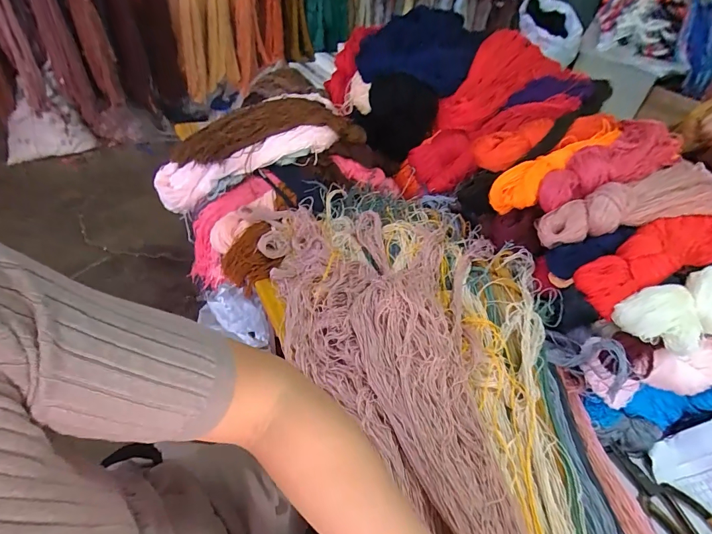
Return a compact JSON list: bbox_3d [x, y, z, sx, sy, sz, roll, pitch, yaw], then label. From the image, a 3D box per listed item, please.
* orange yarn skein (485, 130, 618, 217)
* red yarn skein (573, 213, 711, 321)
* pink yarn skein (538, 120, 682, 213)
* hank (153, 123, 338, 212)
[{"bbox_3d":[0.340,-0.166,0.615,0.259,0.063,0.060,-30,50,-7],"label":"orange yarn skein"},{"bbox_3d":[0.454,-0.016,0.539,0.304,0.079,0.077,-11,45,-20],"label":"red yarn skein"},{"bbox_3d":[0.400,-0.166,0.590,0.280,0.057,0.100,-26,51,-16],"label":"pink yarn skein"},{"bbox_3d":[-0.218,-0.198,0.753,0.381,0.101,0.068,-21,46,-2],"label":"hank"}]

